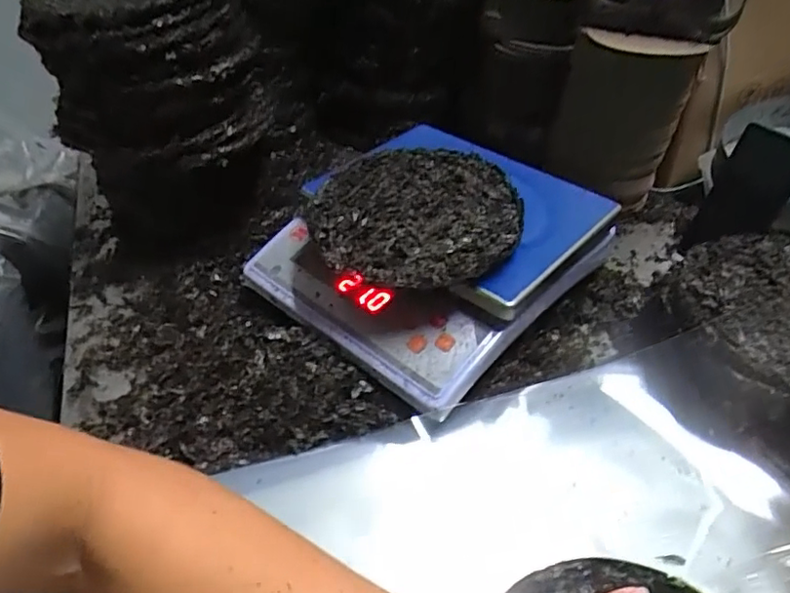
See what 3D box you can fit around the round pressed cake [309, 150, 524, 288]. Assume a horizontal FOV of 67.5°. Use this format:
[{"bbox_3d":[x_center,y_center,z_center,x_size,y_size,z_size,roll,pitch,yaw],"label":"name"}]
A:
[{"bbox_3d":[0.021,-0.081,0.565,0.190,0.031,0.185,0,40,0],"label":"round pressed cake"}]

